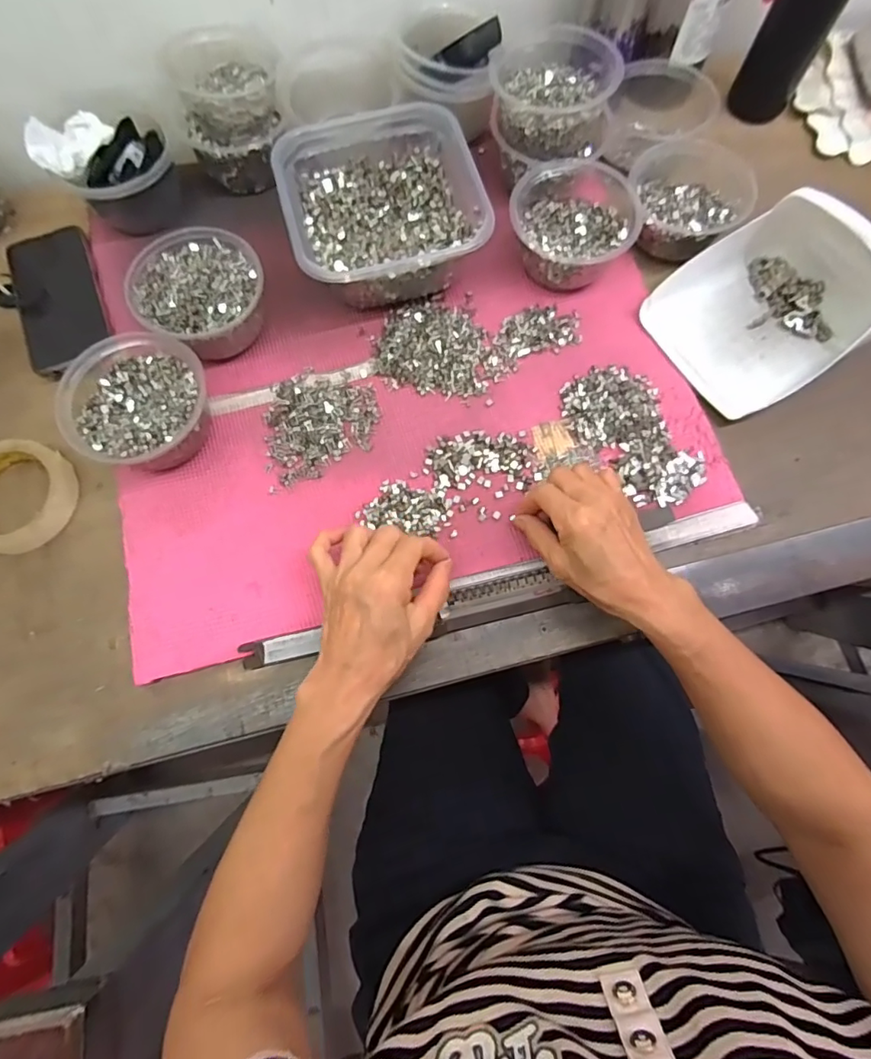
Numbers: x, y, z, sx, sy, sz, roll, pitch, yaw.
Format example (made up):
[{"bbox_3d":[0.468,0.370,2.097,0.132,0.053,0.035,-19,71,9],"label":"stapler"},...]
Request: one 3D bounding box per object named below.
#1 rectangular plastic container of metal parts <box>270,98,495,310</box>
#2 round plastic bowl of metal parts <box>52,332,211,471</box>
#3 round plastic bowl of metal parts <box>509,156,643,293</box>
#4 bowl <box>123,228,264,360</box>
[{"bbox_3d":[-0.051,-0.299,0.497,0.169,0.075,0.170,-15,75,-4],"label":"rectangular plastic container of metal parts"},{"bbox_3d":[-0.250,-0.104,0.449,0.115,0.060,0.112,0,74,0],"label":"round plastic bowl of metal parts"},{"bbox_3d":[0.132,-0.296,0.502,0.112,0.062,0.128,17,75,4],"label":"round plastic bowl of metal parts"},{"bbox_3d":[-0.211,-0.212,0.480,0.107,0.064,0.118,-33,77,-9],"label":"bowl"}]

